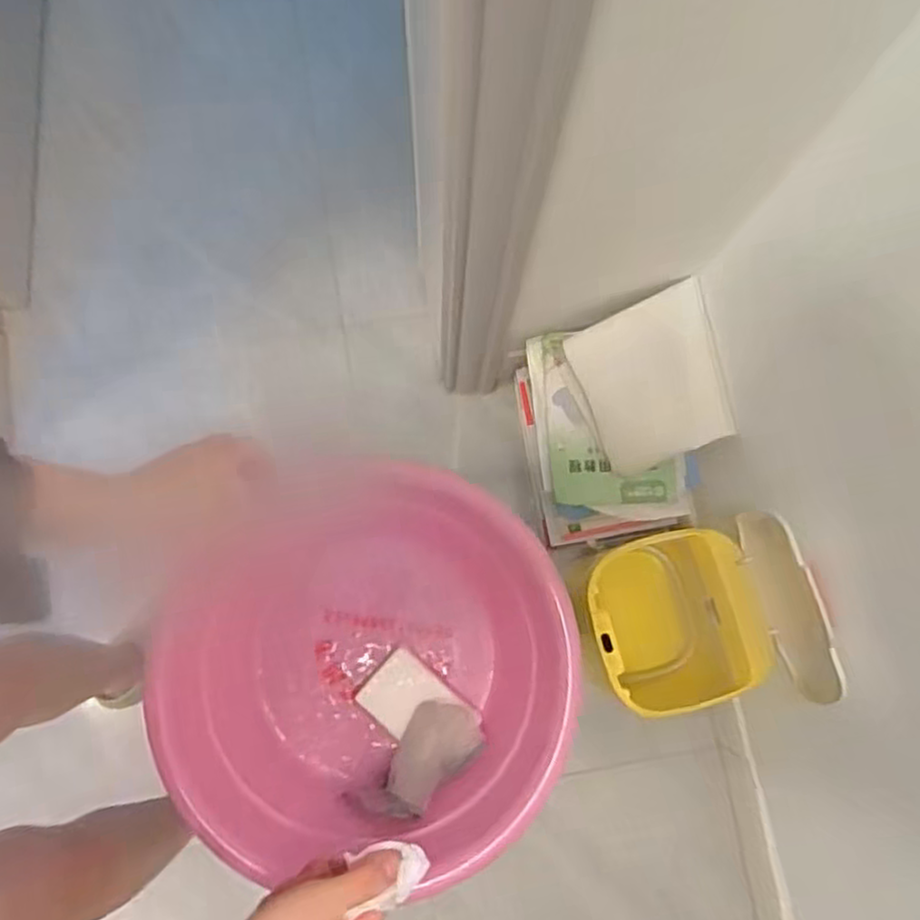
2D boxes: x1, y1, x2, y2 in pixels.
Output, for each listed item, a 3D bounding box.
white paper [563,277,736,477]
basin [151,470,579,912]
[{"bbox_3d":[0.264,-0.108,0.976,0.028,0.208,0.211,-13,81,-43],"label":"white paper"},{"bbox_3d":[-0.073,0.184,0.653,0.332,0.131,0.317,0,80,0],"label":"basin"}]

